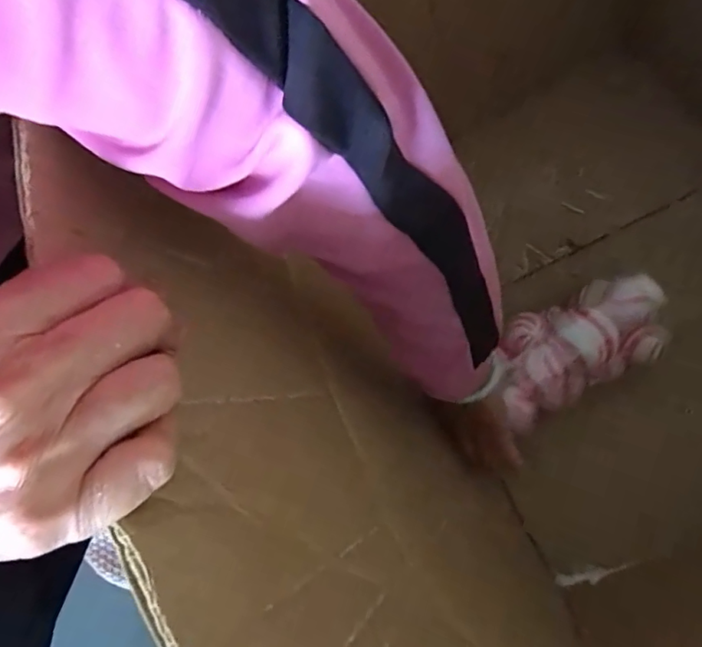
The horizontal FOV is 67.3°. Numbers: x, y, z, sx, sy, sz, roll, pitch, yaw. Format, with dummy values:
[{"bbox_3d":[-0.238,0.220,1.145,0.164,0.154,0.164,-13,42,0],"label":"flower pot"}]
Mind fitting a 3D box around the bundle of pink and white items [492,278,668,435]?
[{"bbox_3d":[0.234,0.029,0.570,0.184,0.096,0.103,-25,77,-8],"label":"bundle of pink and white items"}]

